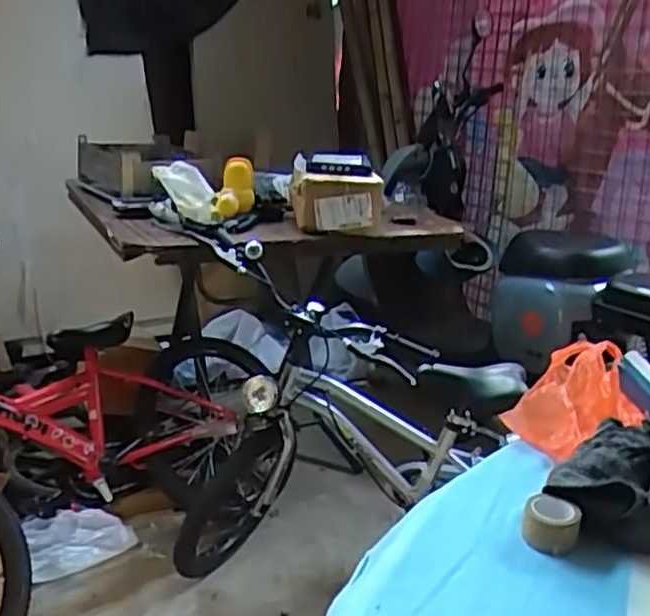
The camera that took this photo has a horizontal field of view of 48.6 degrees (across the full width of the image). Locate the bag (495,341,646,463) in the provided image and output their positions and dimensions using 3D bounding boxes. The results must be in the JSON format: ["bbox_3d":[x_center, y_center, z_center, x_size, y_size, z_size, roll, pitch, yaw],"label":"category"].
[{"bbox_3d":[0.231,0.084,0.656,0.092,0.056,0.153,1,40,50],"label":"bag"}]

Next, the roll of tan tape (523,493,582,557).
[{"bbox_3d":[0.156,0.149,0.498,0.035,0.027,0.035,9,21,22],"label":"roll of tan tape"}]

